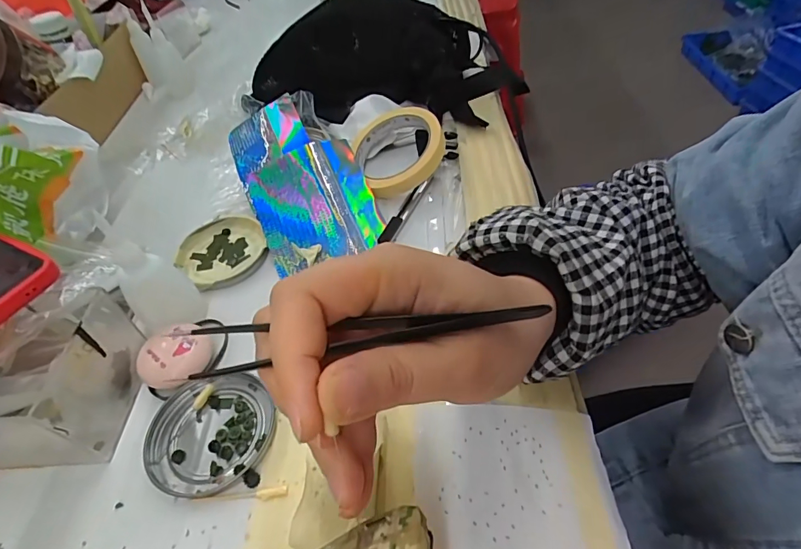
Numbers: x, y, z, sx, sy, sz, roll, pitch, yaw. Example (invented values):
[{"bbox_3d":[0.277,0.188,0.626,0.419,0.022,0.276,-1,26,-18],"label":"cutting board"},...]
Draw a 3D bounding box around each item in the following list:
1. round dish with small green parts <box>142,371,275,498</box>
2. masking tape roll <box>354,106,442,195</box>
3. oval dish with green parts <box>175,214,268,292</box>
[{"bbox_3d":[-0.121,0.099,0.283,0.077,0.007,0.075,-3,48,4],"label":"round dish with small green parts"},{"bbox_3d":[0.000,-0.123,0.434,0.085,0.030,0.099,-27,52,13],"label":"masking tape roll"},{"bbox_3d":[-0.155,-0.022,0.390,0.076,0.012,0.073,33,60,30],"label":"oval dish with green parts"}]

